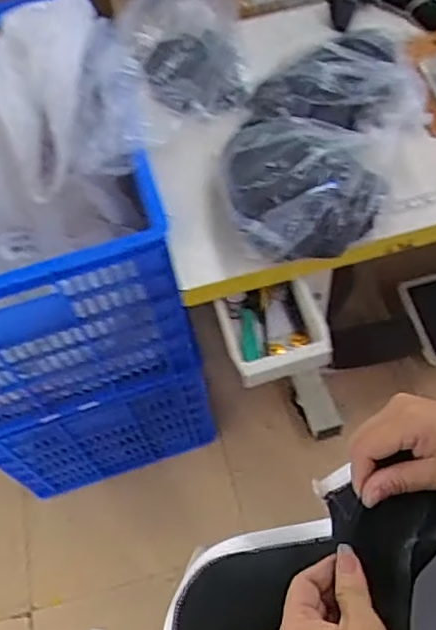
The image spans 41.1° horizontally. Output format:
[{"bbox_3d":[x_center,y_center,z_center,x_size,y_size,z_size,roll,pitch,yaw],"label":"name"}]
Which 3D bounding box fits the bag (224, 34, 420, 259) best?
[{"bbox_3d":[0.127,-0.221,0.771,0.210,0.109,0.360,19,62,16],"label":"bag"}]

